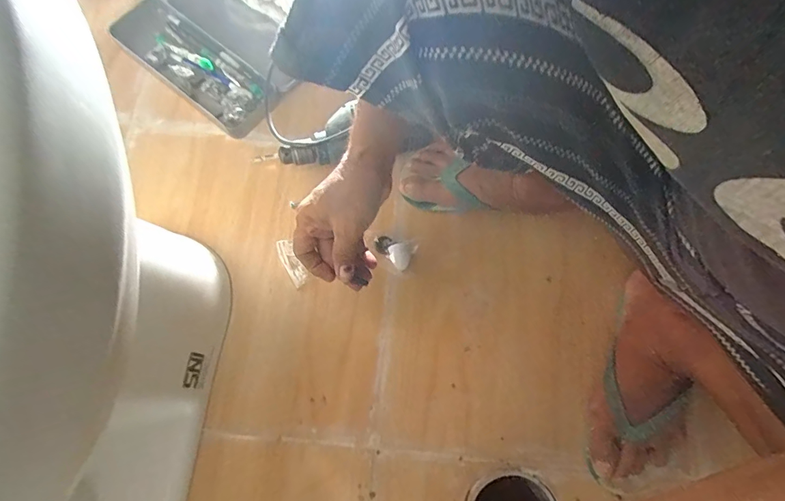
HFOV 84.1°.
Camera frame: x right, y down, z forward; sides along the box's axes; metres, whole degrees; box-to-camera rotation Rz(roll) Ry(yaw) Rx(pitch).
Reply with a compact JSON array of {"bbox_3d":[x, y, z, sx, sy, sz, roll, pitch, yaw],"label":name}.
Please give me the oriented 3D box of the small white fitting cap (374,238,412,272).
[{"bbox_3d":[0.003,-0.001,0.583,0.054,0.025,0.032,43,78,9],"label":"small white fitting cap"}]

